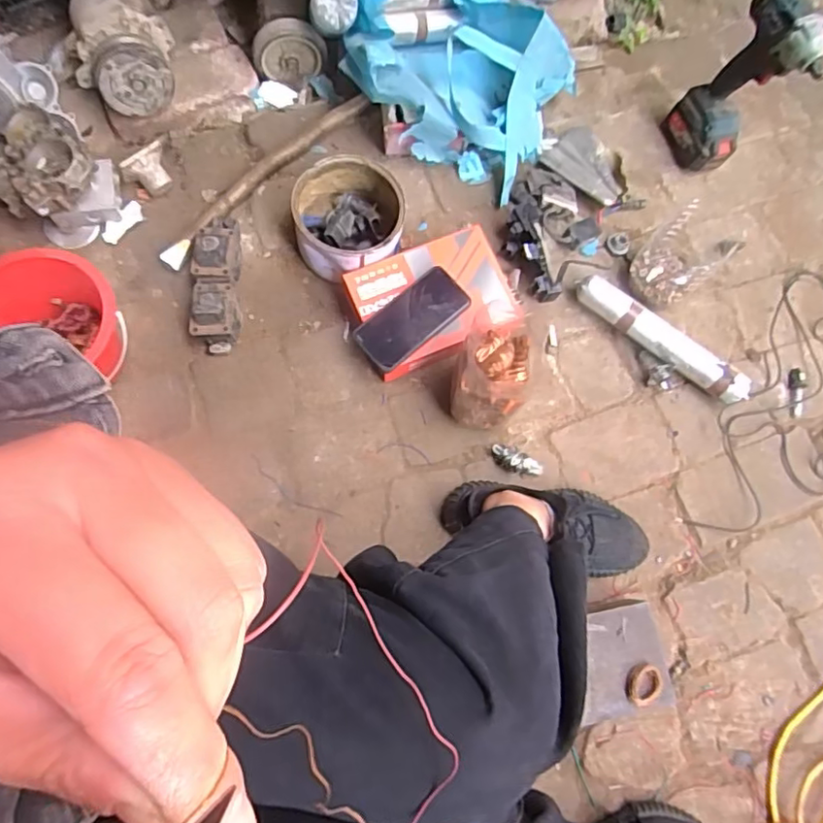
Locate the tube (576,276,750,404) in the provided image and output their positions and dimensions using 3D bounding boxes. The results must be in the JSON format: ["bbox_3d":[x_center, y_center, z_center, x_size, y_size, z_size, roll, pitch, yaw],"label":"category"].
[{"bbox_3d":[0.363,-0.104,0.854,0.278,0.047,0.048,38,75,6],"label":"tube"}]

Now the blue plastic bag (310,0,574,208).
[{"bbox_3d":[0.077,-0.544,0.896,0.318,0.147,0.360,-38,81,-13],"label":"blue plastic bag"}]

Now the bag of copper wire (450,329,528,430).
[{"bbox_3d":[0.099,-0.039,0.767,0.091,0.147,0.101,3,75,-4],"label":"bag of copper wire"}]

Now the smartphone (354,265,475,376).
[{"bbox_3d":[0.001,-0.129,0.793,0.160,0.012,0.078,-39,81,-13],"label":"smartphone"}]

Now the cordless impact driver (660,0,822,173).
[{"bbox_3d":[0.475,-0.471,0.861,0.082,0.241,0.134,-24,78,-10],"label":"cordless impact driver"}]

